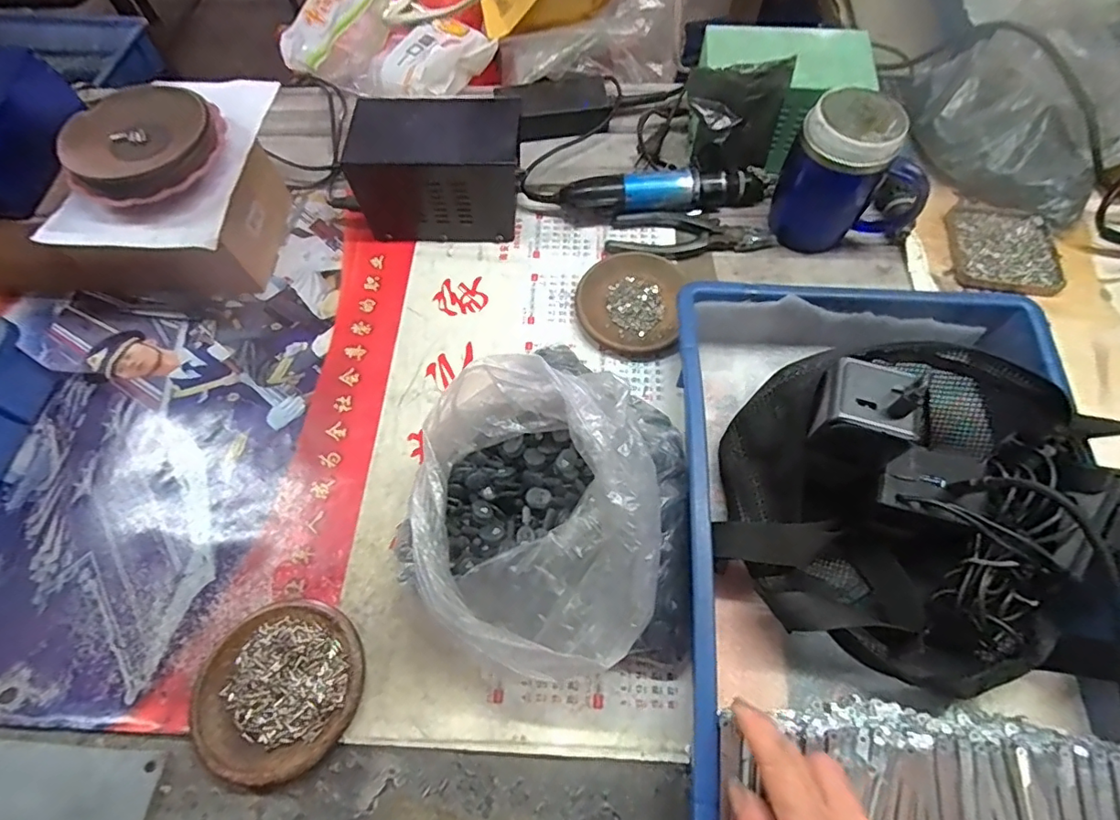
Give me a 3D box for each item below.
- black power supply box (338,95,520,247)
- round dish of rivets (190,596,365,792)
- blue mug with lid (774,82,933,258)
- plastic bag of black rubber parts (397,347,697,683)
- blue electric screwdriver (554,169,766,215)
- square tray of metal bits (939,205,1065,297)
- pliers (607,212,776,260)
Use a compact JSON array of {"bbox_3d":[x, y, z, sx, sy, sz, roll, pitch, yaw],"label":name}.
[{"bbox_3d":[-0.121,-0.240,0.551,0.162,0.114,0.082,0,65,2],"label":"black power supply box"},{"bbox_3d":[-0.199,0.199,0.389,0.109,0.021,0.113,-1,65,2],"label":"round dish of rivets"},{"bbox_3d":[0.277,-0.223,0.510,0.118,0.124,0.069,3,65,4],"label":"blue mug with lid"},{"bbox_3d":[-0.012,0.070,0.385,0.205,0.118,0.206,12,66,8],"label":"plastic bag of black rubber parts"},{"bbox_3d":[0.110,-0.227,0.568,0.210,0.034,0.035,-2,65,2],"label":"blue electric screwdriver"},{"bbox_3d":[0.445,-0.162,0.542,0.099,0.008,0.104,7,65,6],"label":"square tray of metal bits"},{"bbox_3d":[0.135,-0.184,0.564,0.165,0.016,0.049,-3,65,1],"label":"pliers"}]

